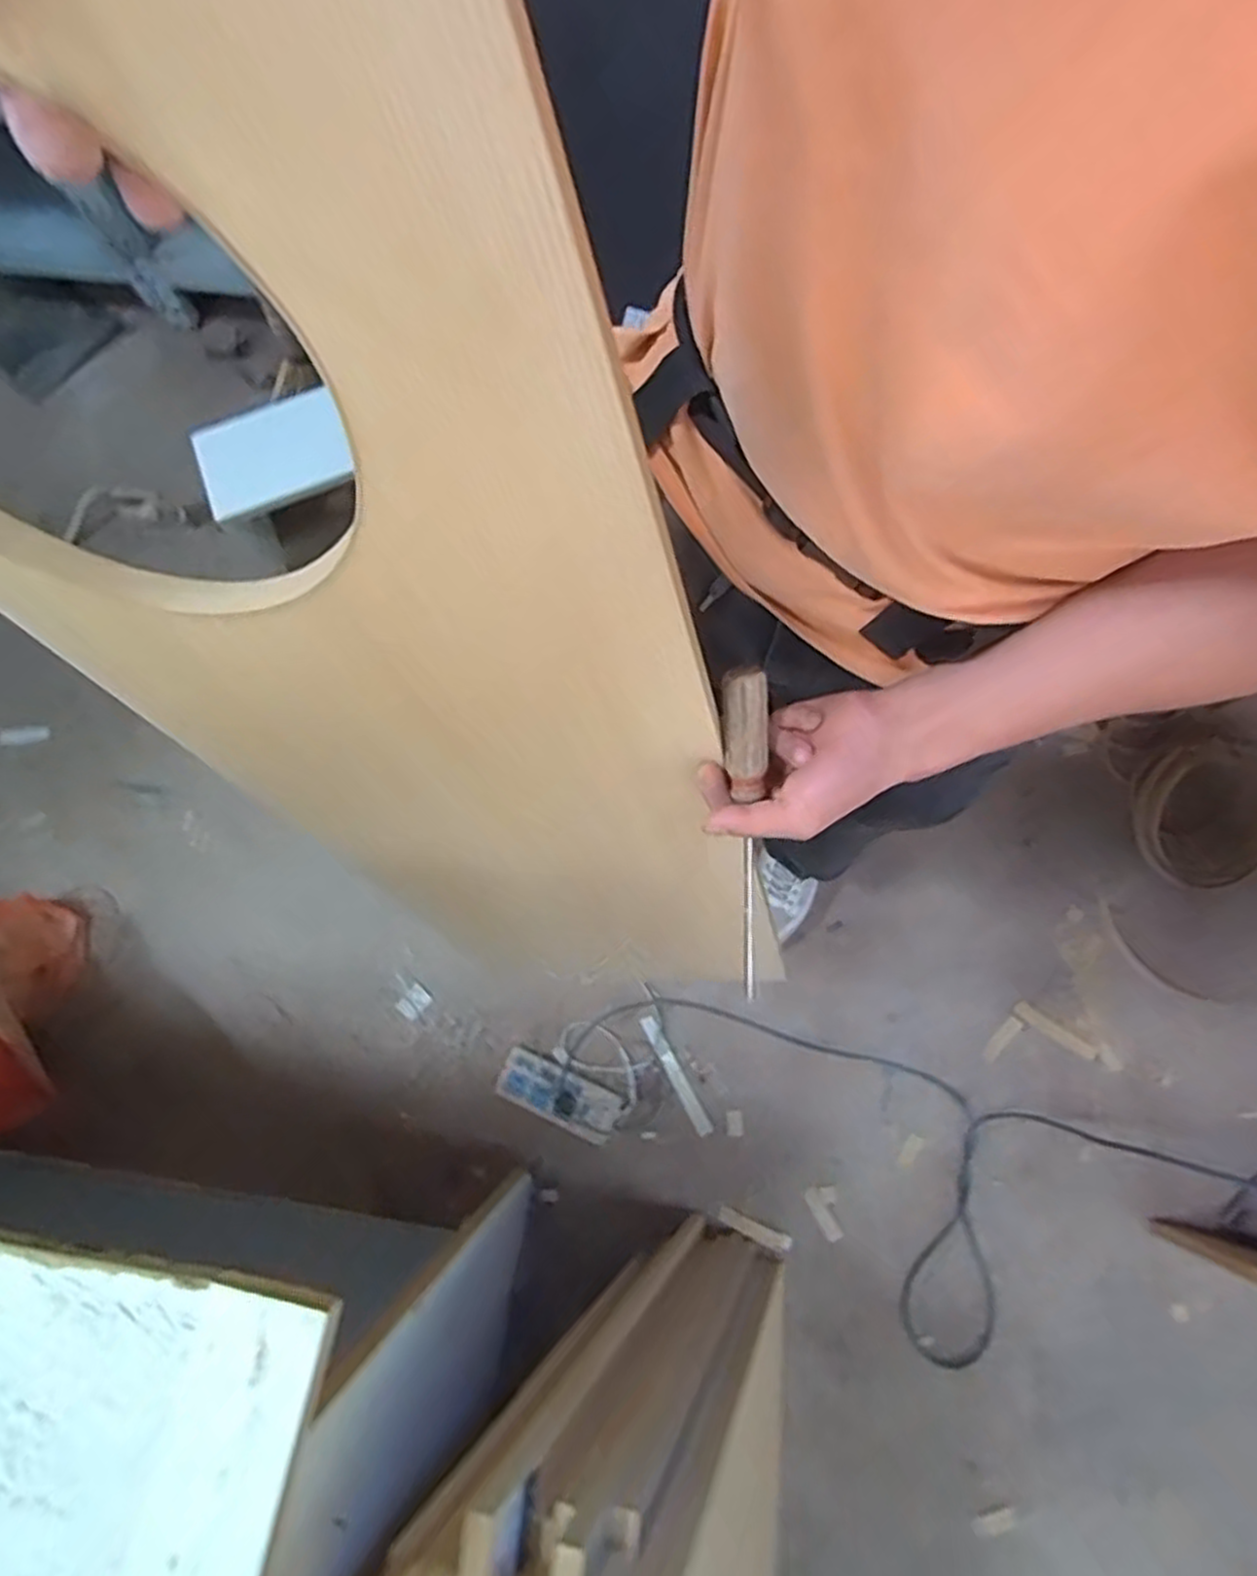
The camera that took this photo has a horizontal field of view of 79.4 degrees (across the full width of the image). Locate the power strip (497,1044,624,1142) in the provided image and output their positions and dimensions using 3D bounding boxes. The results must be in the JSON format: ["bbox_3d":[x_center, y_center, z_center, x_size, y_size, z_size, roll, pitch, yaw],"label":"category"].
[{"bbox_3d":[-0.111,0.491,1.209,0.199,0.027,0.080,22,76,8],"label":"power strip"}]

